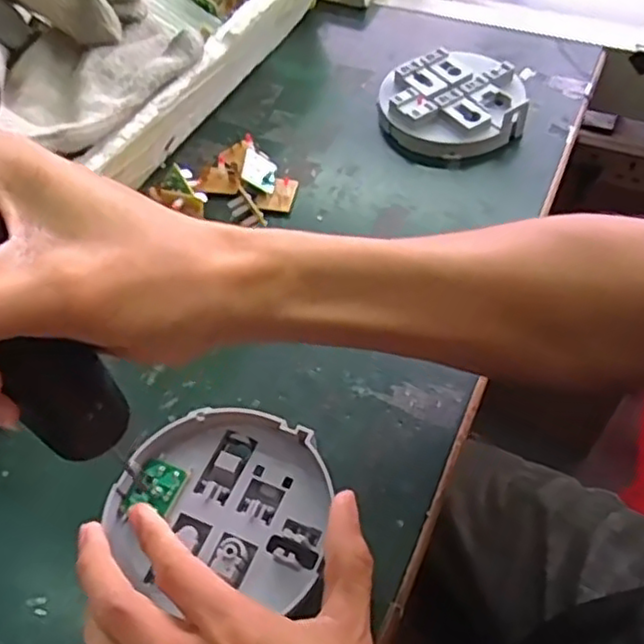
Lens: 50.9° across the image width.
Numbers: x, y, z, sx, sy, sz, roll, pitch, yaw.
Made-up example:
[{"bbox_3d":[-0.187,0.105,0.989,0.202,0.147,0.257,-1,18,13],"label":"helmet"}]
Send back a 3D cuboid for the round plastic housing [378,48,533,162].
[{"bbox_3d":[0.093,-0.158,0.494,0.100,0.027,0.098,-2,53,2],"label":"round plastic housing"}]

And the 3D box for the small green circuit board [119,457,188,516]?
[{"bbox_3d":[-0.081,0.081,0.326,0.022,0.004,0.028,18,57,16],"label":"small green circuit board"}]

